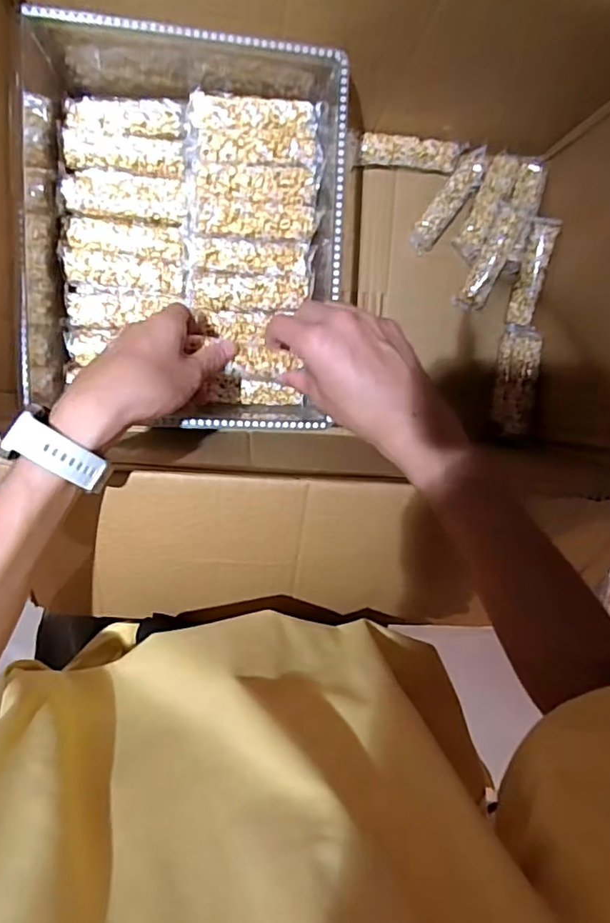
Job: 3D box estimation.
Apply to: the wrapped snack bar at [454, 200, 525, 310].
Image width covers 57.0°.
[{"bbox_3d":[0.199,-0.216,0.599,0.033,0.021,0.111,20,108,-9],"label":"wrapped snack bar"}]

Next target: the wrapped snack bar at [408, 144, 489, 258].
[{"bbox_3d":[0.153,-0.279,0.599,0.028,0.031,0.116,34,90,-10],"label":"wrapped snack bar"}]

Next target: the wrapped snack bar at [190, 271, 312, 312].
[{"bbox_3d":[-0.047,-0.149,0.493,0.101,0.015,0.032,2,95,-8],"label":"wrapped snack bar"}]

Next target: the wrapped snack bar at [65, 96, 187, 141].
[{"bbox_3d":[-0.152,-0.295,0.480,0.099,0.015,0.028,1,95,-8],"label":"wrapped snack bar"}]

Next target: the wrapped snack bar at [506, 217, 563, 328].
[{"bbox_3d":[0.242,-0.201,0.602,0.024,0.024,0.110,6,110,-8],"label":"wrapped snack bar"}]

